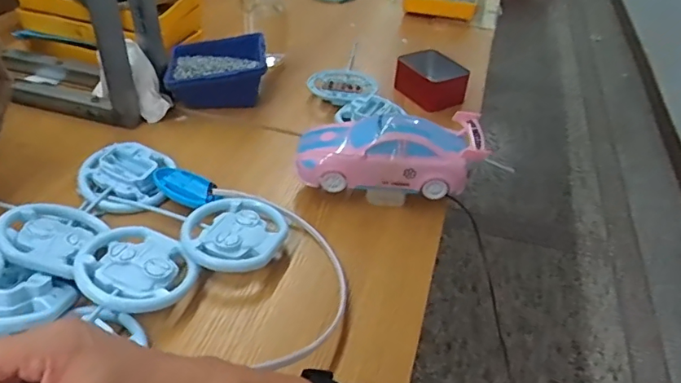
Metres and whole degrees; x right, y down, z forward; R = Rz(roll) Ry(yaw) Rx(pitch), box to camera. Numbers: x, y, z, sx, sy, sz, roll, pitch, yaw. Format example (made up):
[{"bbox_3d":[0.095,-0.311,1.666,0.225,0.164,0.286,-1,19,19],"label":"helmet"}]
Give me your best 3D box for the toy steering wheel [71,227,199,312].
[{"bbox_3d":[-0.190,0.069,0.476,0.093,0.025,0.098,3,40,-2],"label":"toy steering wheel"}]

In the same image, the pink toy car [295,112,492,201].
[{"bbox_3d":[0.053,-0.043,0.591,0.204,0.082,0.080,4,40,-1],"label":"pink toy car"}]

